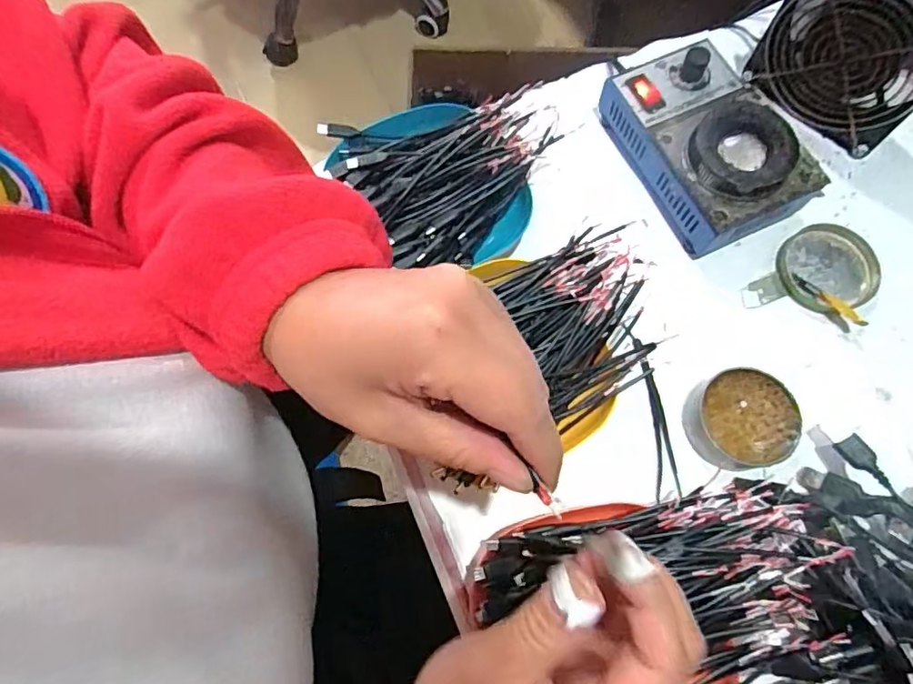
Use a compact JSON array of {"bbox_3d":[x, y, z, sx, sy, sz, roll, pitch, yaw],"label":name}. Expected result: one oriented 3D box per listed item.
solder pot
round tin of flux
[{"bbox_3d":[0.184,-0.148,0.428,0.098,0.066,0.145,-24,72,-5],"label":"solder pot"},{"bbox_3d":[0.185,0.052,0.379,0.064,0.027,0.061,-1,72,2],"label":"round tin of flux"}]

